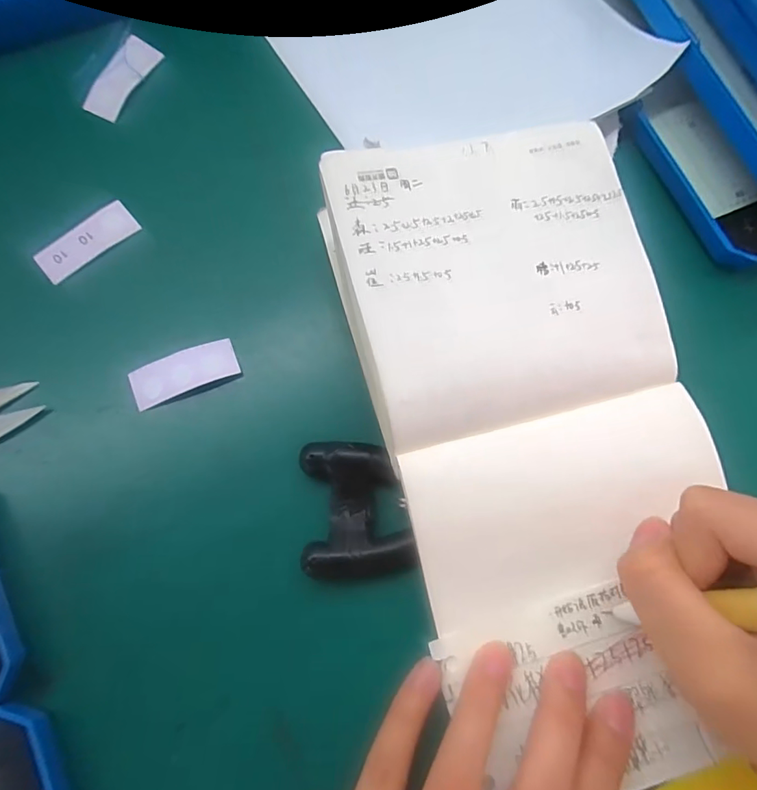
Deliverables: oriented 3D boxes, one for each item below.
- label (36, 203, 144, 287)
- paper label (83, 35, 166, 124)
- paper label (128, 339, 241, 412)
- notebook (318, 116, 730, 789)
[{"bbox_3d":[-0.134,-0.071,0.225,0.045,0.005,0.017,-39,81,-10],"label":"label"},{"bbox_3d":[-0.128,-0.159,0.246,0.017,0.007,0.047,30,82,-6],"label":"paper label"},{"bbox_3d":[-0.083,-0.010,0.209,0.044,0.005,0.019,-23,79,-7],"label":"paper label"},{"bbox_3d":[0.064,0.009,0.181,0.126,0.038,0.233,-14,76,-4],"label":"notebook"}]

